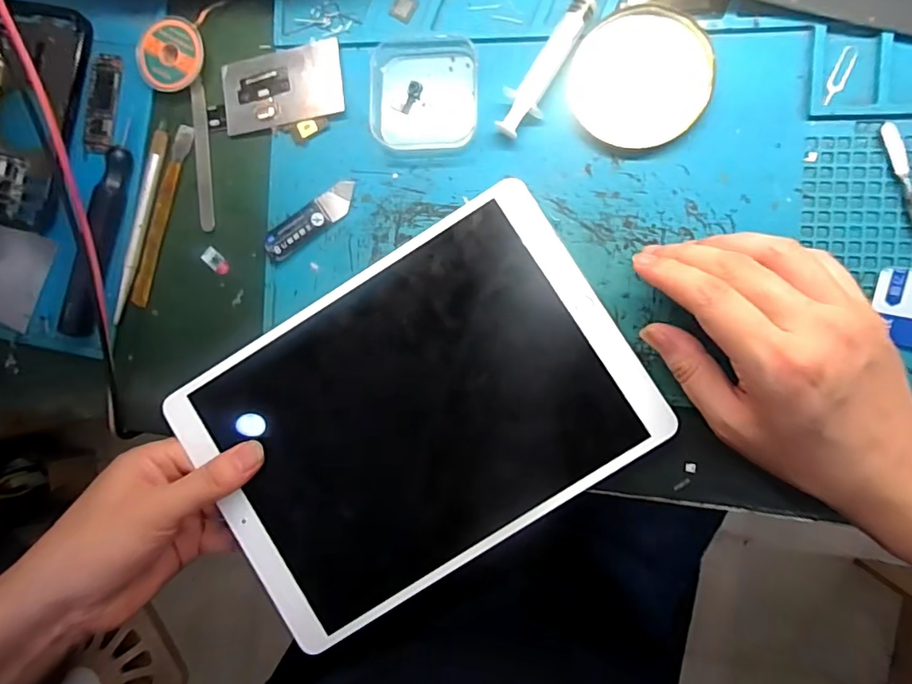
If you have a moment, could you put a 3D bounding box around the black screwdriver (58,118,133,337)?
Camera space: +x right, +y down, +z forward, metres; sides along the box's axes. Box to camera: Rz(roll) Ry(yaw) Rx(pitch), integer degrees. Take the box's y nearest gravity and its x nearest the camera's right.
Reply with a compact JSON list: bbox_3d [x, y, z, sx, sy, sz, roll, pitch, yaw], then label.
[{"bbox_3d":[-0.233,-0.071,0.329,0.024,0.015,0.136,14,93,8],"label":"black screwdriver"}]

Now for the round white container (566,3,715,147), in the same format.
[{"bbox_3d":[0.103,-0.147,0.282,0.073,0.011,0.073,0,91,9],"label":"round white container"}]

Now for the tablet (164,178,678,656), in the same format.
[{"bbox_3d":[-0.022,0.041,0.292,0.245,0.005,0.175,-33,86,1],"label":"tablet"}]

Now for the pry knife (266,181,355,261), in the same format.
[{"bbox_3d":[-0.091,-0.076,0.316,0.067,0.006,0.019,-35,86,8],"label":"pry knife"}]

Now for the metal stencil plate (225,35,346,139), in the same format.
[{"bbox_3d":[-0.109,-0.159,0.318,0.079,0.005,0.045,-6,93,10],"label":"metal stencil plate"}]

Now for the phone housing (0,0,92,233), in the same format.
[{"bbox_3d":[-0.293,-0.152,0.340,0.073,0.011,0.148,15,93,8],"label":"phone housing"}]

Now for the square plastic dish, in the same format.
[{"bbox_3d":[-0.019,-0.147,0.299,0.062,0.014,0.059,2,92,9],"label":"square plastic dish"}]

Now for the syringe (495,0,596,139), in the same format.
[{"bbox_3d":[0.051,-0.159,0.286,0.023,0.015,0.089,28,95,7],"label":"syringe"}]

